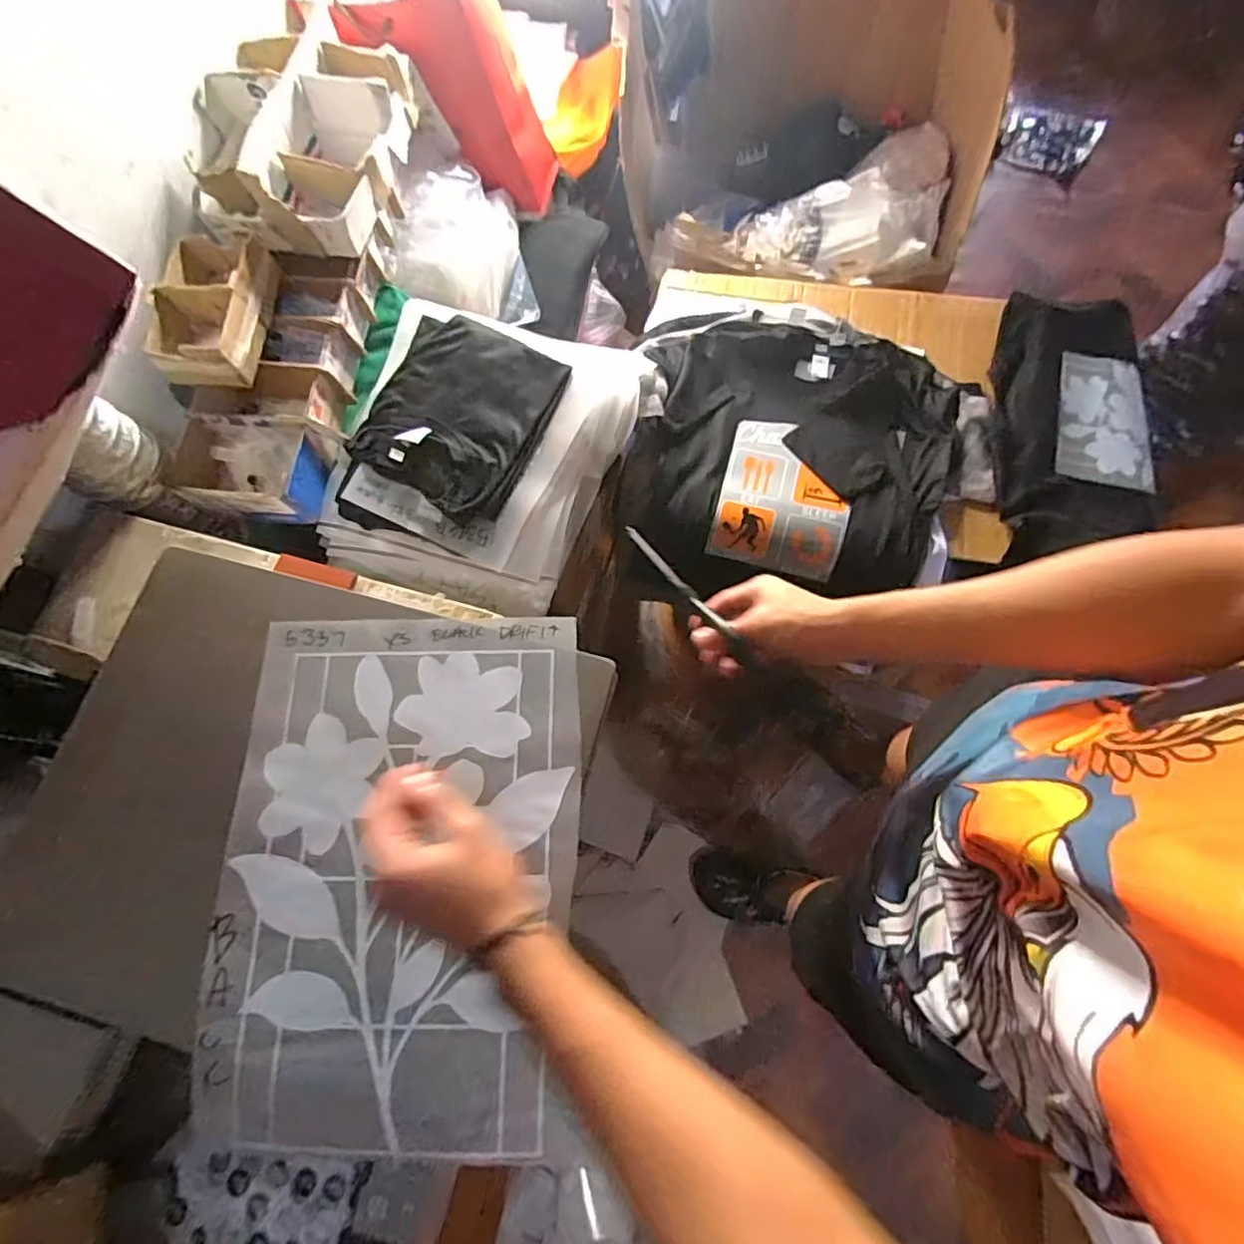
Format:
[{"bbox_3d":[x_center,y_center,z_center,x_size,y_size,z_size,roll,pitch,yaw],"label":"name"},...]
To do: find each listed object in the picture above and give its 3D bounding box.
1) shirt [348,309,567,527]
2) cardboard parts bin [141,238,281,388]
[{"bbox_3d":[-0.205,-0.265,0.796,0.212,0.040,0.232,27,75,10],"label":"shirt"},{"bbox_3d":[-0.500,-0.384,0.772,0.132,0.062,0.193,-4,72,1],"label":"cardboard parts bin"}]

